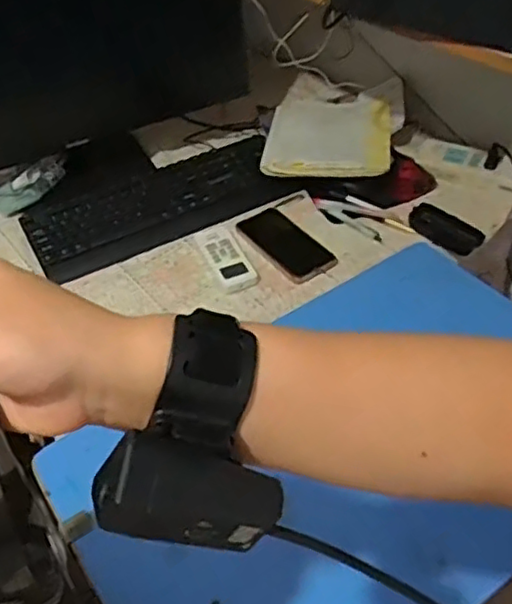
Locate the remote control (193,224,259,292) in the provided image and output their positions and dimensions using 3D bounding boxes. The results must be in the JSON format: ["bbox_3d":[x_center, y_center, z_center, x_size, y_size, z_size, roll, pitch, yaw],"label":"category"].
[{"bbox_3d":[-0.045,-0.068,0.965,0.058,0.021,0.149,-20,46,-15],"label":"remote control"}]

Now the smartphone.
[{"bbox_3d":[0.040,-0.092,0.983,0.077,0.014,0.175,-27,48,-21],"label":"smartphone"}]

